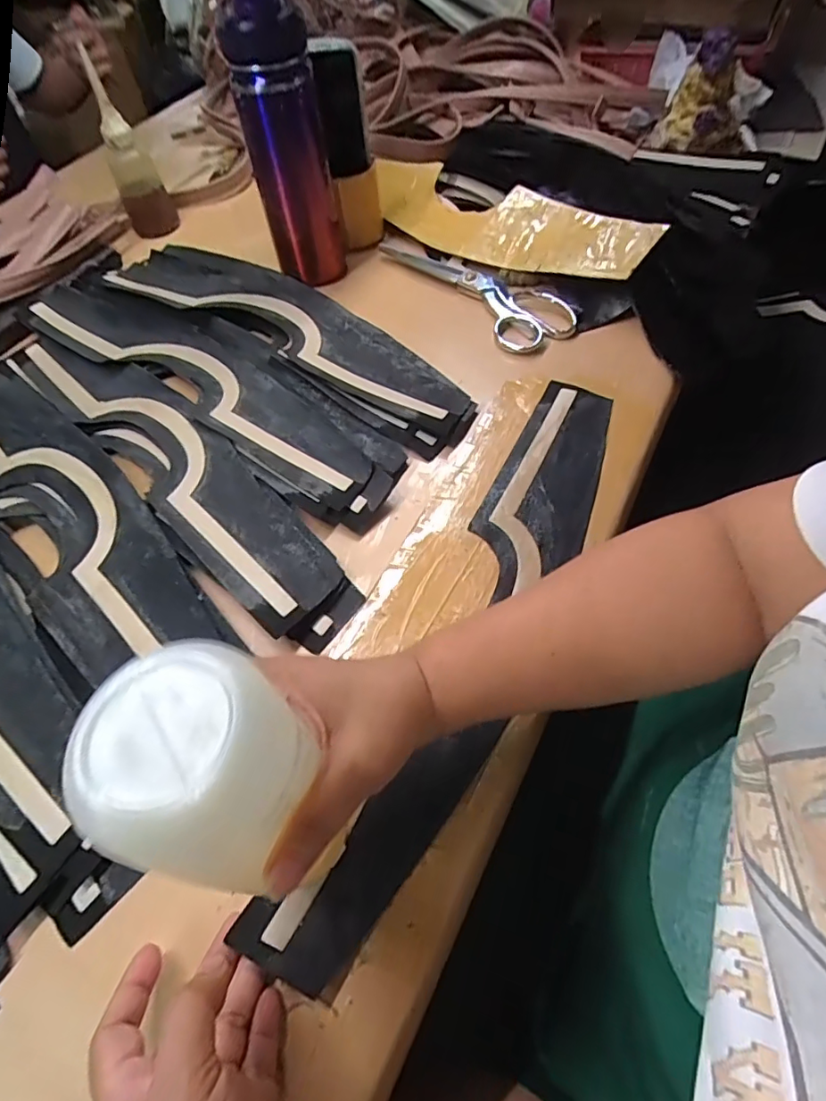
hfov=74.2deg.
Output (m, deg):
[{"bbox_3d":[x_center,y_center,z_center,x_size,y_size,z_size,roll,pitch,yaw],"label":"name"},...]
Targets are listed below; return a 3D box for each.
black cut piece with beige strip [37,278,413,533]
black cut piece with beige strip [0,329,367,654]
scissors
[{"bbox_3d":[-0.195,-0.165,0.502,0.460,0.010,0.102,33,67,21],"label":"black cut piece with beige strip"},{"bbox_3d":[-0.214,-0.086,0.454,0.457,0.008,0.083,39,70,23],"label":"black cut piece with beige strip"},{"bbox_3d":[0.066,-0.270,0.552,0.075,0.015,0.232,-33,62,-14],"label":"scissors"}]

